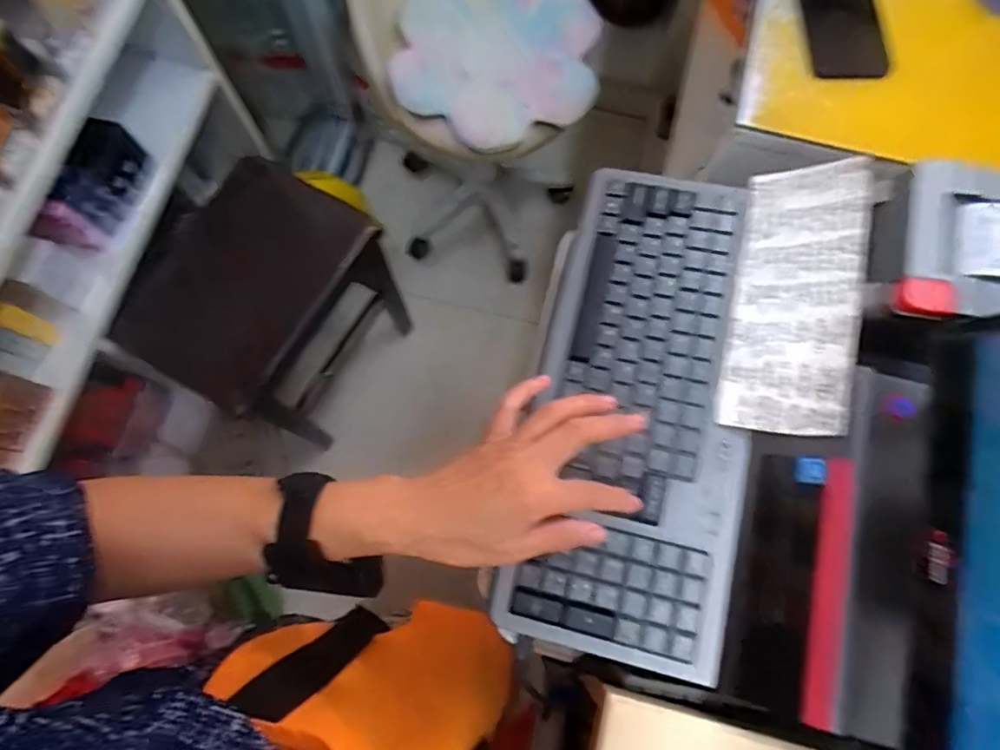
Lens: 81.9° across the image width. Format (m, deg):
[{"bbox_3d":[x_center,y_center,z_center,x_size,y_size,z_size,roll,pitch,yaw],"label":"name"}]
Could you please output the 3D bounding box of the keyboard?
[{"bbox_3d":[0.108,0.018,0.455,0.160,0.022,0.381,8,75,1],"label":"keyboard"}]

